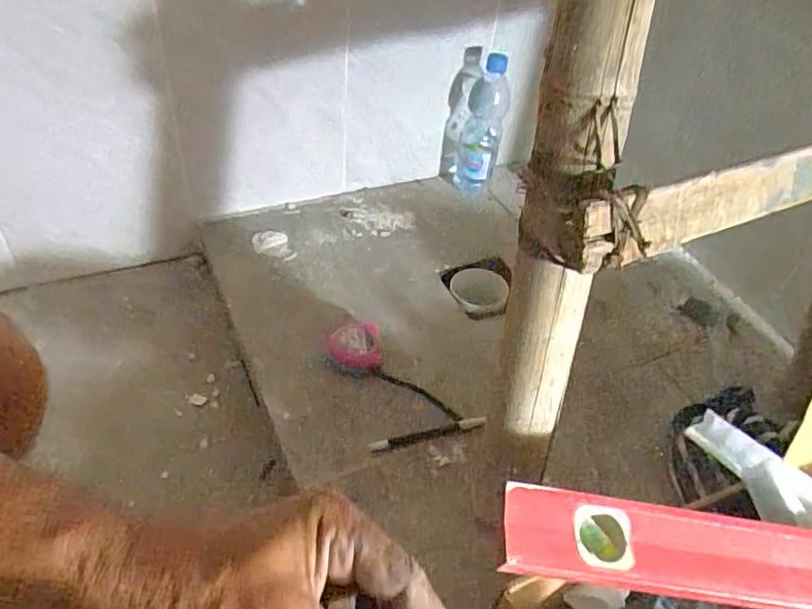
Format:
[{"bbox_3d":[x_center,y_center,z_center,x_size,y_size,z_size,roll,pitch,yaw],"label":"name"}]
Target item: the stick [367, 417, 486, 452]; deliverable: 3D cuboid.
[{"bbox_3d":[0.025,0.152,0.690,0.140,0.014,0.013,-9,45,-17],"label":"stick"}]

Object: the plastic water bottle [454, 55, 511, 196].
[{"bbox_3d":[0.132,-0.306,1.026,0.074,0.226,0.061,9,43,2],"label":"plastic water bottle"}]

